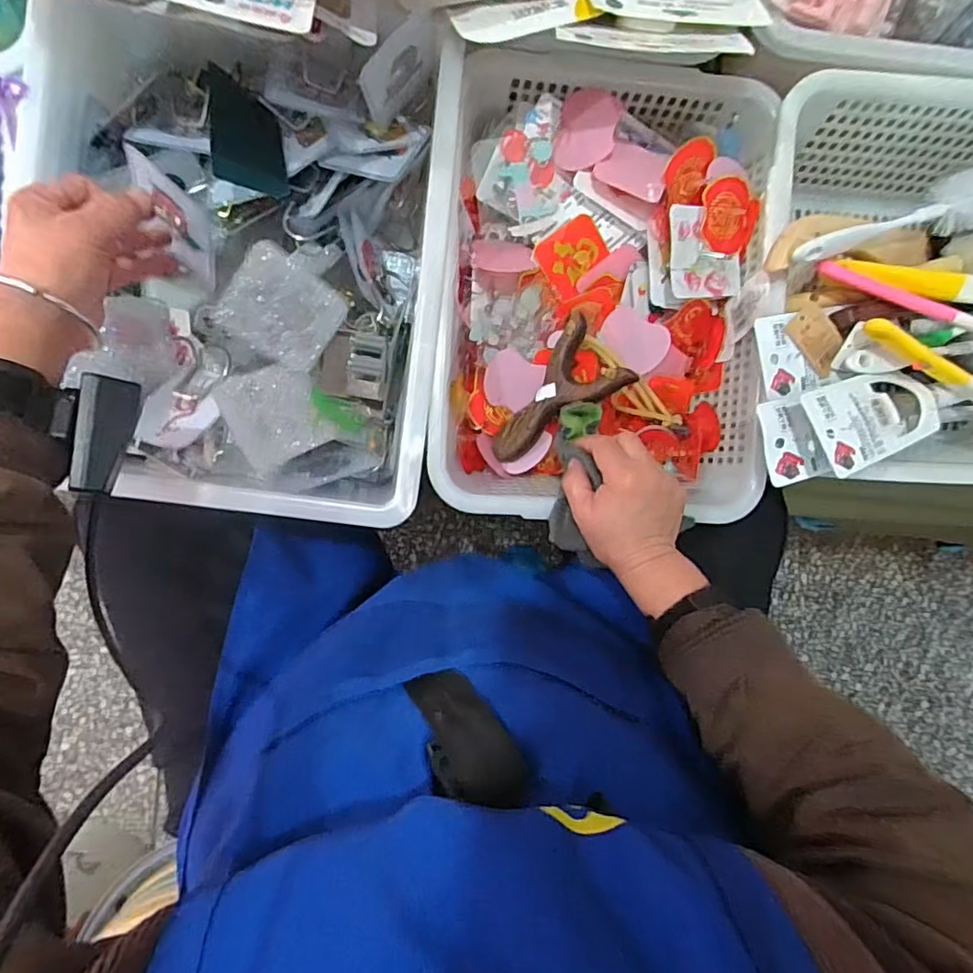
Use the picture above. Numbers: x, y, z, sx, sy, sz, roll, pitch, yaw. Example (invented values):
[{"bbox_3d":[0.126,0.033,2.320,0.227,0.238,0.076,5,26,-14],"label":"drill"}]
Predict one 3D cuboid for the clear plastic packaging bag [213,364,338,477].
[{"bbox_3d":[-0.171,-0.057,0.470,0.075,0.011,0.077,-31,103,-34],"label":"clear plastic packaging bag"}]

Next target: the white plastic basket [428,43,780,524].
[{"bbox_3d":[0.098,-0.167,0.525,0.287,0.102,0.381,2,89,-5],"label":"white plastic basket"}]

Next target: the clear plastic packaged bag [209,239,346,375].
[{"bbox_3d":[-0.165,-0.144,0.470,0.083,0.007,0.076,31,91,-23],"label":"clear plastic packaged bag"}]

